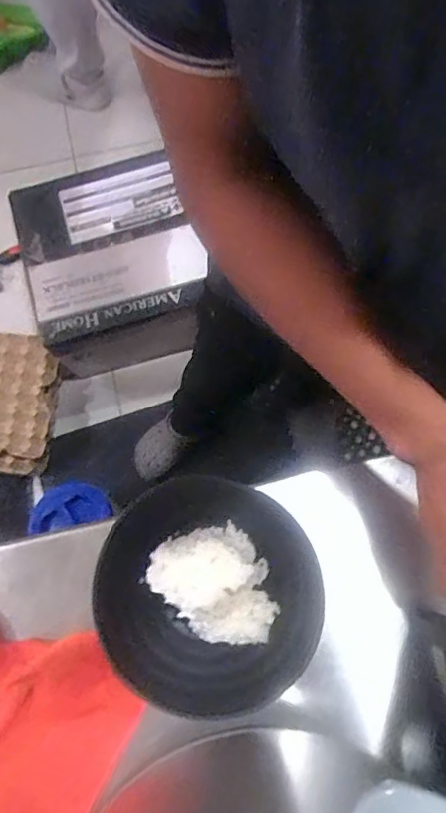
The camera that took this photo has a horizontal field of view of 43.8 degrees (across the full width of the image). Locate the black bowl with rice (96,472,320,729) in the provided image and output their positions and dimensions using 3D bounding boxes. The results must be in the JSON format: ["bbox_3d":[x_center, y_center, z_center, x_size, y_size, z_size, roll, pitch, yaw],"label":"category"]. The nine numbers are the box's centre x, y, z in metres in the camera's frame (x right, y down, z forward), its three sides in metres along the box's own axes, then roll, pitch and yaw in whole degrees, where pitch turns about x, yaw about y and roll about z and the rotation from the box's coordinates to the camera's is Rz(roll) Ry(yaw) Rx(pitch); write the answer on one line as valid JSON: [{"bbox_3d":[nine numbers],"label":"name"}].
[{"bbox_3d":[-0.014,0.155,0.473,0.183,0.069,0.180,0,78,1],"label":"black bowl with rice"}]

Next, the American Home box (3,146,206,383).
[{"bbox_3d":[-0.238,-0.302,1.260,0.360,0.243,0.405,-14,78,-1],"label":"American Home box"}]

